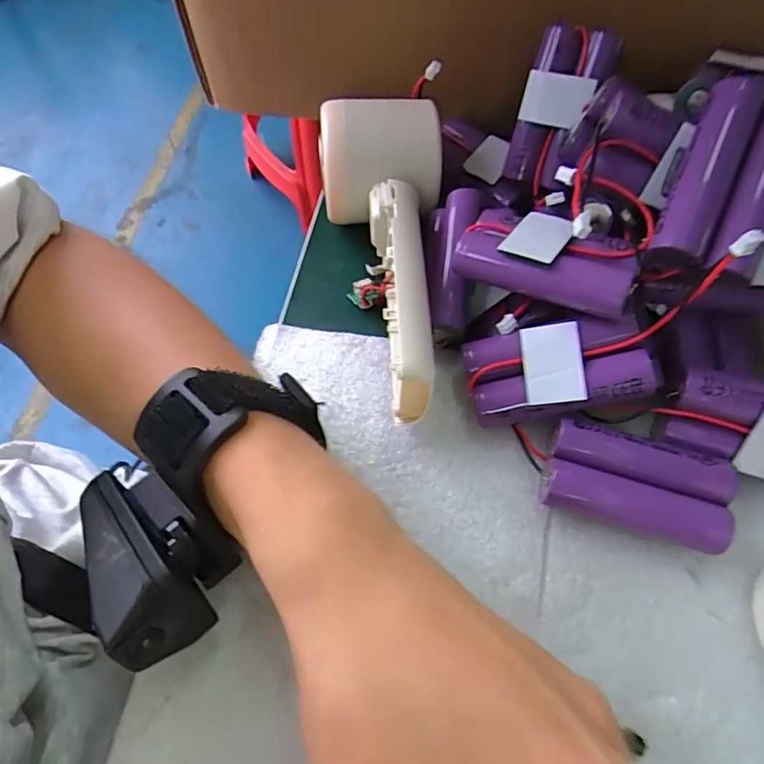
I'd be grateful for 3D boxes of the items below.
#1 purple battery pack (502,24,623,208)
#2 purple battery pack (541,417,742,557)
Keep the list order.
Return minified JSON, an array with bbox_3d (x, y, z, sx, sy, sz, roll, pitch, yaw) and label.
[{"bbox_3d":[0.081,-0.124,0.250,0.033,0.071,0.016,22,27,12],"label":"purple battery pack"},{"bbox_3d":[0.096,0.039,0.201,0.067,0.020,0.031,14,64,8],"label":"purple battery pack"}]

